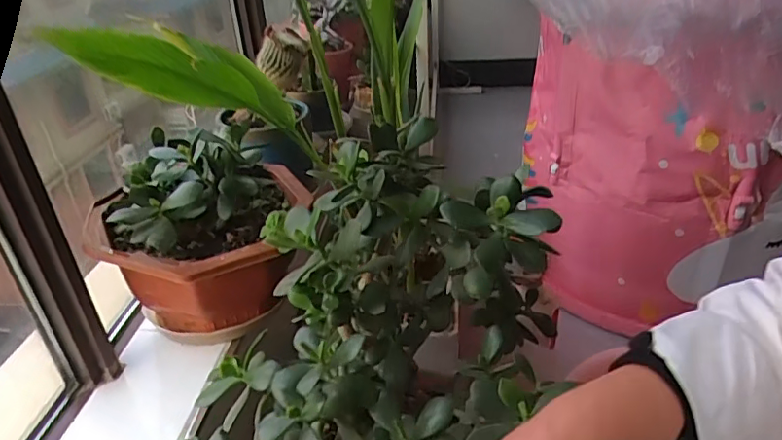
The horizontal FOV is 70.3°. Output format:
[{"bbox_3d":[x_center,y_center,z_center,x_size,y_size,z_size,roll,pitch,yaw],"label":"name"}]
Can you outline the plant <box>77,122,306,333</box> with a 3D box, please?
[{"bbox_3d":[-0.229,0.017,0.718,0.251,0.220,0.221,-12,32,-13],"label":"plant"}]

